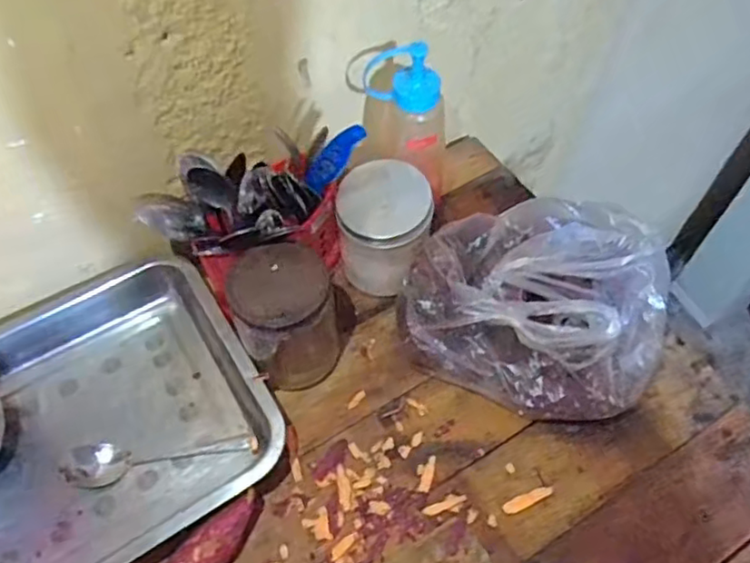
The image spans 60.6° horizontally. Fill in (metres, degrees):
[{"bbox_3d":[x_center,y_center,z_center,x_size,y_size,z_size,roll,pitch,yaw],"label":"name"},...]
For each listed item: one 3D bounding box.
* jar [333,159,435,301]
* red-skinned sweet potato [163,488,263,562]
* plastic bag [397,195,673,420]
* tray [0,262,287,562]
[{"bbox_3d":[0.009,-0.045,0.620,0.086,0.116,0.080,1,56,-1],"label":"jar"},{"bbox_3d":[-0.131,0.213,0.497,0.036,0.039,0.111,36,63,21],"label":"red-skinned sweet potato"},{"bbox_3d":[0.149,0.019,0.586,0.221,0.110,0.178,23,59,13],"label":"plastic bag"},{"bbox_3d":[-0.278,0.129,0.550,0.336,0.047,0.276,-28,60,-18],"label":"tray"}]

